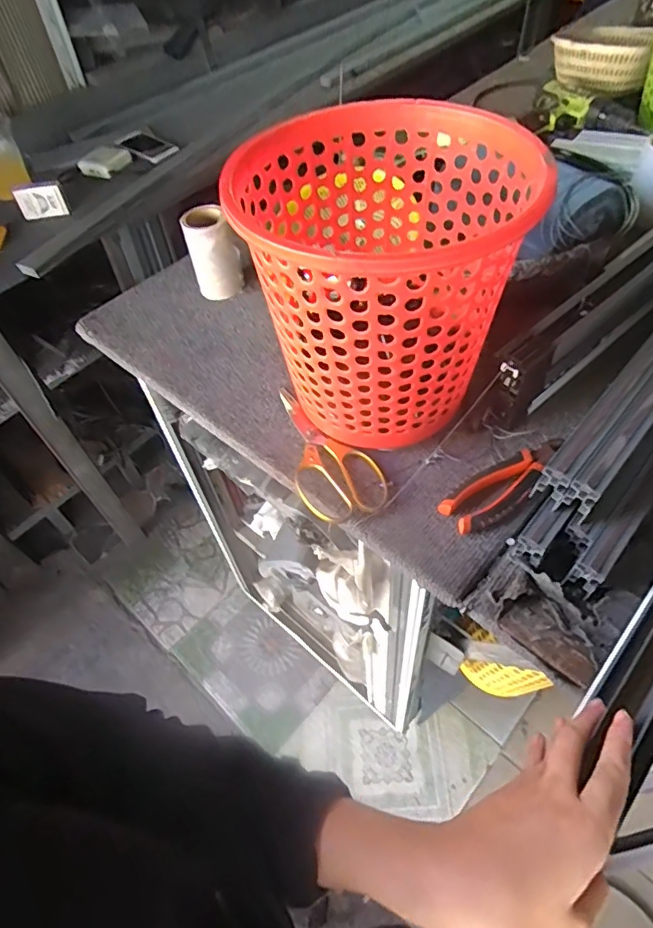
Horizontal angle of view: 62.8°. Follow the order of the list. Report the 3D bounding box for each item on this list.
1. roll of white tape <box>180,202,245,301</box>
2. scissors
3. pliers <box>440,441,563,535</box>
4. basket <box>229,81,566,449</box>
[{"bbox_3d":[-0.149,-0.280,0.713,0.065,0.103,0.054,-15,54,-6],"label":"roll of white tape"},{"bbox_3d":[-0.011,-0.015,0.558,0.081,0.017,0.189,-24,53,-20],"label":"scissors"},{"bbox_3d":[0.175,0.016,0.513,0.147,0.013,0.047,-32,57,-17],"label":"pliers"},{"bbox_3d":[0.056,-0.169,0.507,0.229,0.223,0.233,-3,54,3],"label":"basket"}]

